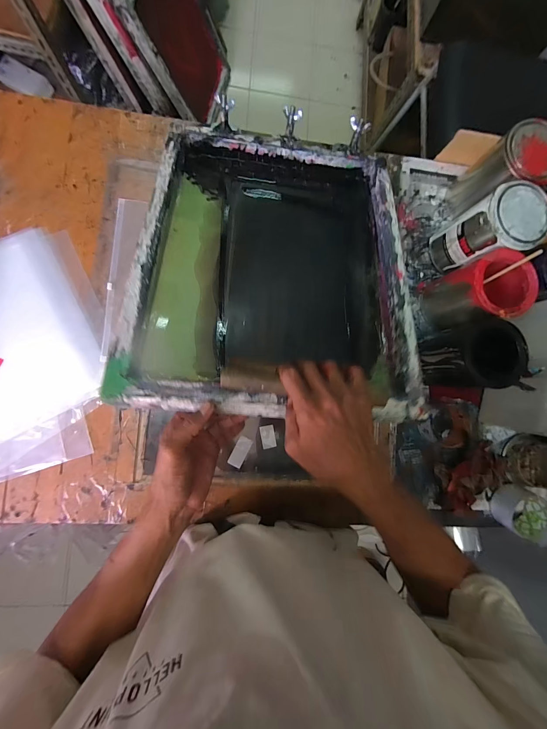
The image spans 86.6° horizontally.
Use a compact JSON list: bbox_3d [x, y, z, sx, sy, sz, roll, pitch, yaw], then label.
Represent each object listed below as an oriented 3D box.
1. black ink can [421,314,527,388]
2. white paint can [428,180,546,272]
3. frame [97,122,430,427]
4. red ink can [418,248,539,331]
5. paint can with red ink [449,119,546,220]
[{"bbox_3d":[0.343,-0.015,0.529,0.113,0.139,0.111,-12,89,-7],"label":"black ink can"},{"bbox_3d":[0.389,-0.238,0.537,0.110,0.152,0.104,0,88,-7],"label":"white paint can"},{"bbox_3d":[0.006,-0.163,0.448,0.386,0.054,0.476,5,70,-7],"label":"frame"},{"bbox_3d":[0.363,-0.130,0.534,0.106,0.146,0.109,0,88,-7],"label":"red ink can"},{"bbox_3d":[0.422,-0.347,0.545,0.096,0.155,0.103,0,88,-7],"label":"paint can with red ink"}]

